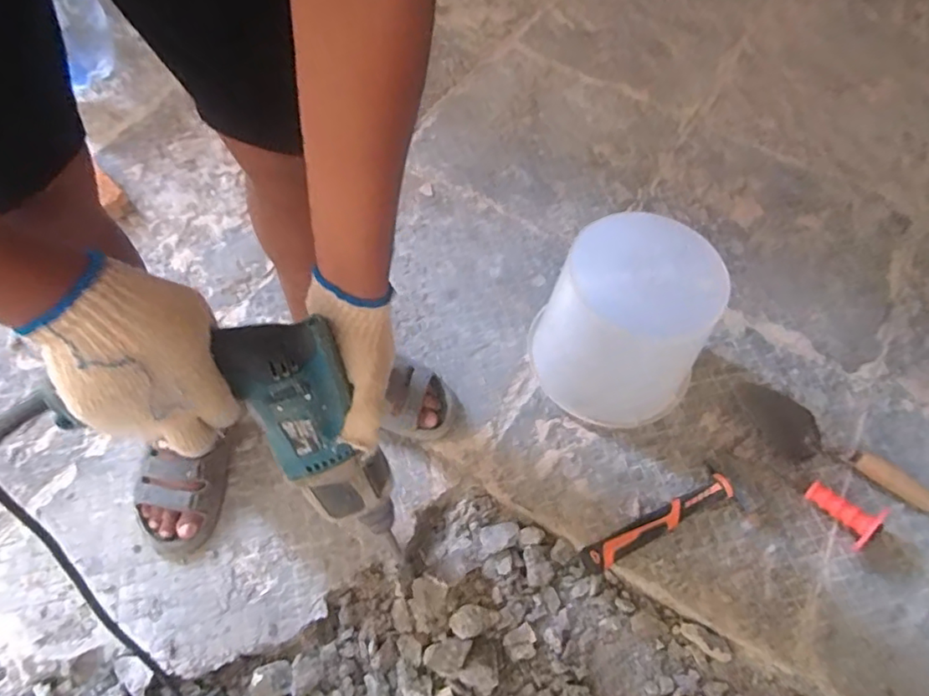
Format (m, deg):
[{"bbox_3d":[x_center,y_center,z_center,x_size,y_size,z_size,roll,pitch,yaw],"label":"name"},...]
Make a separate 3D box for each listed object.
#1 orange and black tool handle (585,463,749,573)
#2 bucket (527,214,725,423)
[{"bbox_3d":[0.281,0.253,0.834,0.260,0.038,0.072,-22,62,-14],"label":"orange and black tool handle"},{"bbox_3d":[0.232,-0.034,0.857,0.216,0.219,0.223,1,59,-2],"label":"bucket"}]

